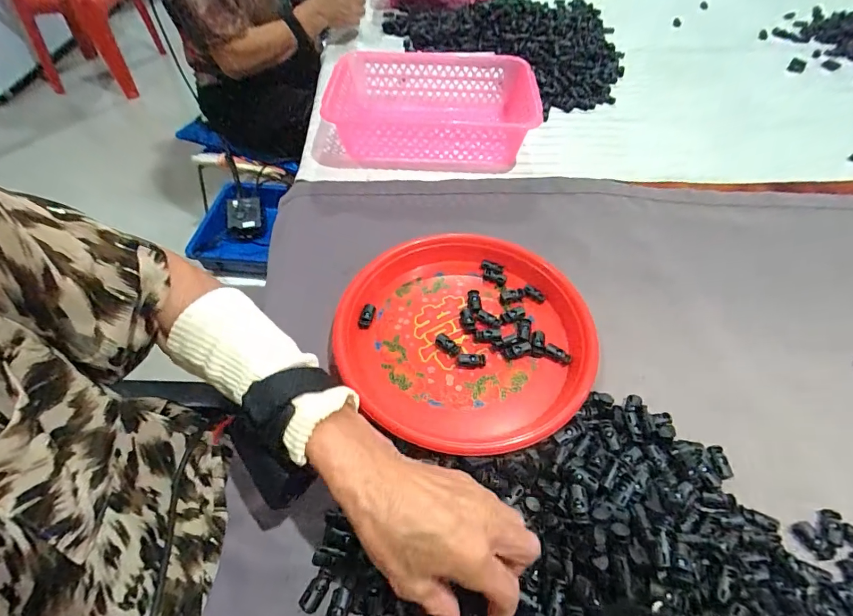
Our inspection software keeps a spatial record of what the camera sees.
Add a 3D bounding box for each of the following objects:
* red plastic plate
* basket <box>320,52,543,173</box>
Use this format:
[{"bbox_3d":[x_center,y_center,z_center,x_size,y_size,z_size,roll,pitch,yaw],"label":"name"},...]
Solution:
[{"bbox_3d":[0.041,0.022,0.429,0.249,0.033,0.243,0,53,0],"label":"red plastic plate"},{"bbox_3d":[0.013,-0.314,0.658,0.318,0.080,0.228,6,53,5],"label":"basket"}]

